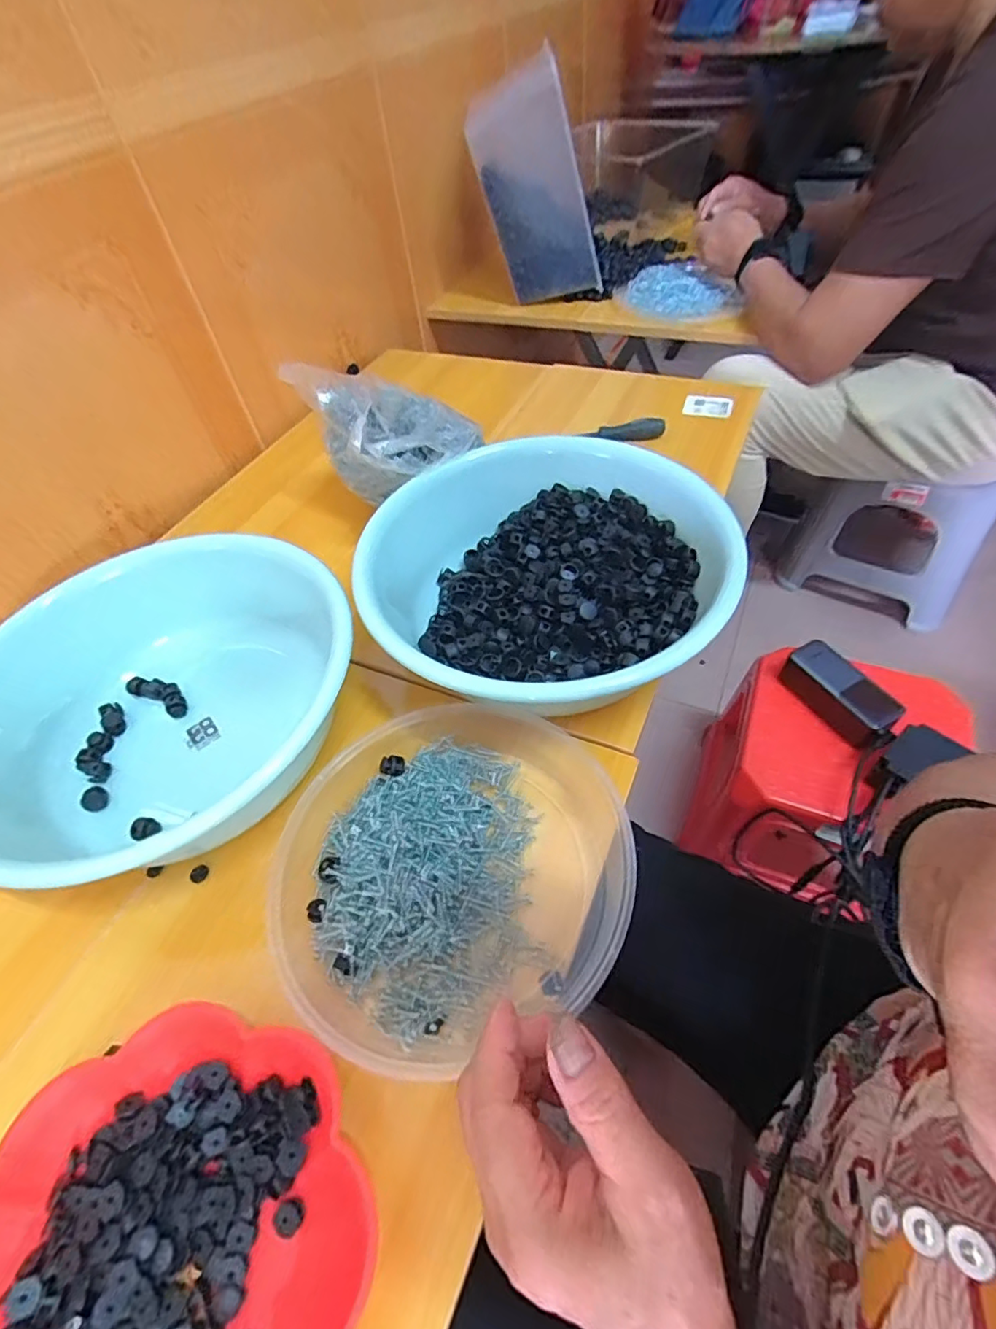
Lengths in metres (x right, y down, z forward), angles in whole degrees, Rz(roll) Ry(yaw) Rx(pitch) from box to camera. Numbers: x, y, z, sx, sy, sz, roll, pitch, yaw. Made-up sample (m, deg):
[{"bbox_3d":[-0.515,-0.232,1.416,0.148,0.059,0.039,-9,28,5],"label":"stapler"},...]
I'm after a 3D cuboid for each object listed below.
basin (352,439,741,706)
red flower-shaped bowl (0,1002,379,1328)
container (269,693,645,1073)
[{"bbox_3d":[0.040,-0.073,0.488,0.279,0.106,0.292,-3,52,4],"label":"basin"},{"bbox_3d":[-0.160,0.286,0.272,0.182,0.047,0.194,-3,52,4],"label":"red flower-shaped bowl"},{"bbox_3d":[-0.028,0.129,0.383,0.238,0.048,0.214,-22,53,-11],"label":"container"}]

